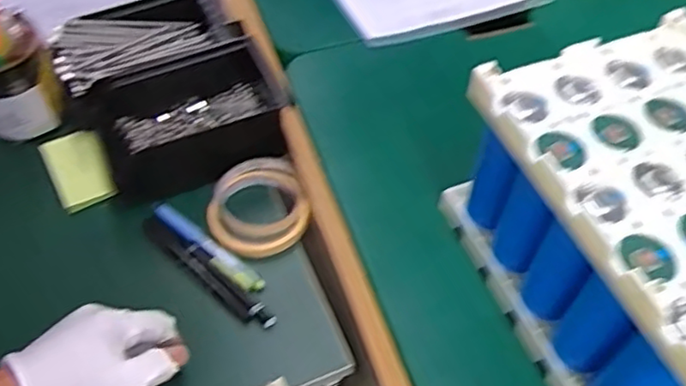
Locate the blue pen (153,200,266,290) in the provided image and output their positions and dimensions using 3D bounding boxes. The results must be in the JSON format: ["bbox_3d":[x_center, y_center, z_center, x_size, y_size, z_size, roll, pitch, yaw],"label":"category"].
[{"bbox_3d":[-0.123,0.047,0.567,0.133,0.014,0.019,34,60,22],"label":"blue pen"}]

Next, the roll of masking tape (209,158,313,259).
[{"bbox_3d":[-0.080,0.012,0.584,0.088,0.026,0.095,-15,55,-12],"label":"roll of masking tape"}]

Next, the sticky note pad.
[{"bbox_3d":[-0.258,-0.024,0.619,0.055,0.013,0.090,-25,58,-19],"label":"sticky note pad"}]

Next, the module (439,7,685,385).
[{"bbox_3d":[0.211,0.026,0.441,0.180,0.152,0.229,-18,56,-14],"label":"module"}]

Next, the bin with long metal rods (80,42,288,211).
[{"bbox_3d":[-0.143,-0.069,0.614,0.188,0.066,0.115,-19,56,-15],"label":"bin with long metal rods"}]

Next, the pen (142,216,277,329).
[{"bbox_3d":[-0.123,0.068,0.552,0.160,0.012,0.017,34,60,22],"label":"pen"}]

